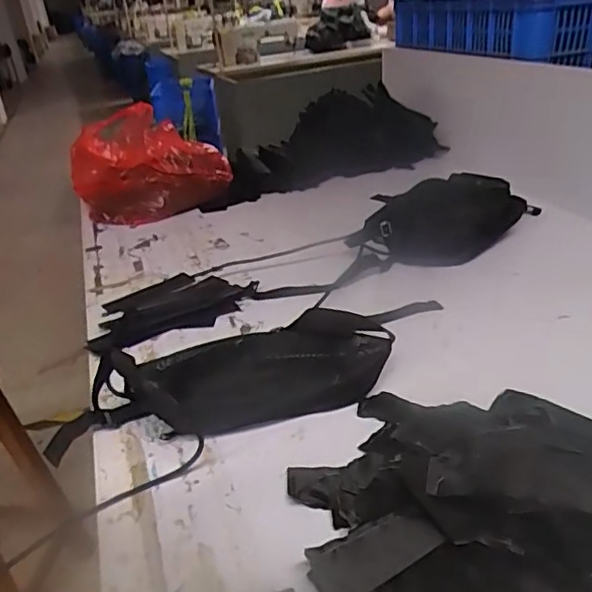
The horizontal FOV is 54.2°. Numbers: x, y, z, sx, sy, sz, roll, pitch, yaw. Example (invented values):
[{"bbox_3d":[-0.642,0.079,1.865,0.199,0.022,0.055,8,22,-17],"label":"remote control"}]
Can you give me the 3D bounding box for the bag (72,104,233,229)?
[{"bbox_3d":[-0.327,-0.301,1.308,0.316,0.200,0.245,-19,31,-26],"label":"bag"}]

